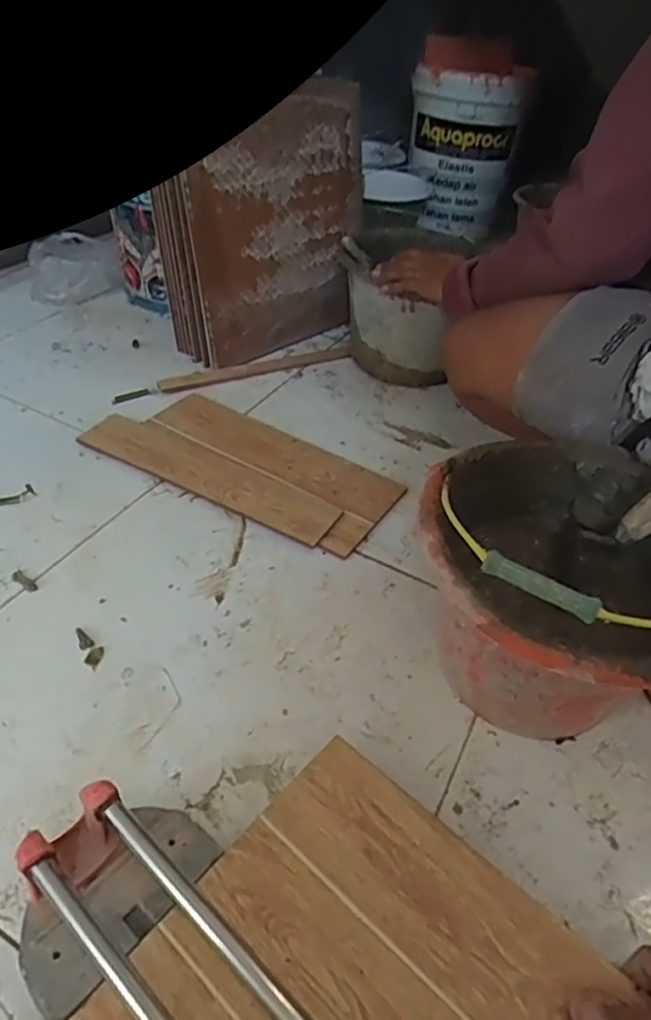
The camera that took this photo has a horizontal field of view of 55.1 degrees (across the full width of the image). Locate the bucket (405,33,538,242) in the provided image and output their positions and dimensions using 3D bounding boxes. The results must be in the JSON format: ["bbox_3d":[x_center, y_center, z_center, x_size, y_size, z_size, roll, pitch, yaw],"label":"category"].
[{"bbox_3d":[0.346,-0.954,1.603,0.256,0.400,0.240,8,41,3],"label":"bucket"}]

